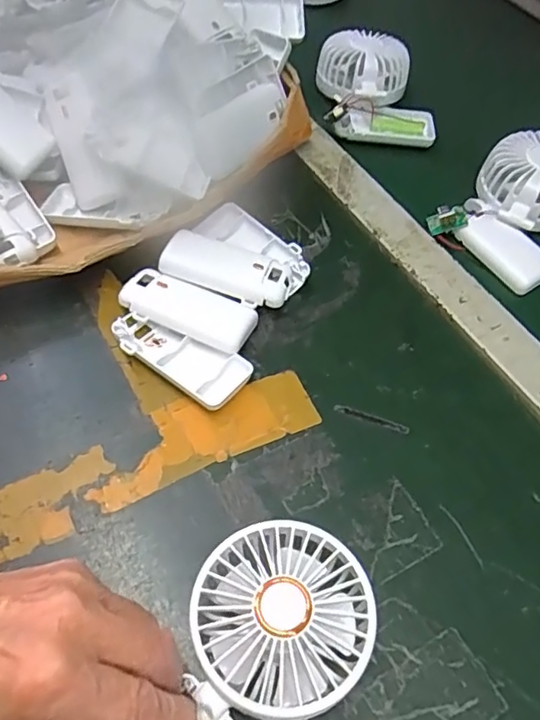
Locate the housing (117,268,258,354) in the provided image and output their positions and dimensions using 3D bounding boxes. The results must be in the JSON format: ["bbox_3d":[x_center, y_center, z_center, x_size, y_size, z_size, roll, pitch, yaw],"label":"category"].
[{"bbox_3d":[-0.058,-0.033,0.401,0.093,0.019,0.038,18,57,7],"label":"housing"}]

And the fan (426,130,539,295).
[{"bbox_3d":[0.209,-0.127,0.468,0.100,0.046,0.131,41,63,20],"label":"fan"}]

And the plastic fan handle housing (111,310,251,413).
[{"bbox_3d":[-0.062,-0.003,0.385,0.093,0.020,0.043,30,60,14],"label":"plastic fan handle housing"}]

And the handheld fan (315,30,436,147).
[{"bbox_3d":[0.101,-0.264,0.544,0.102,0.043,0.116,-1,57,-6],"label":"handheld fan"}]

